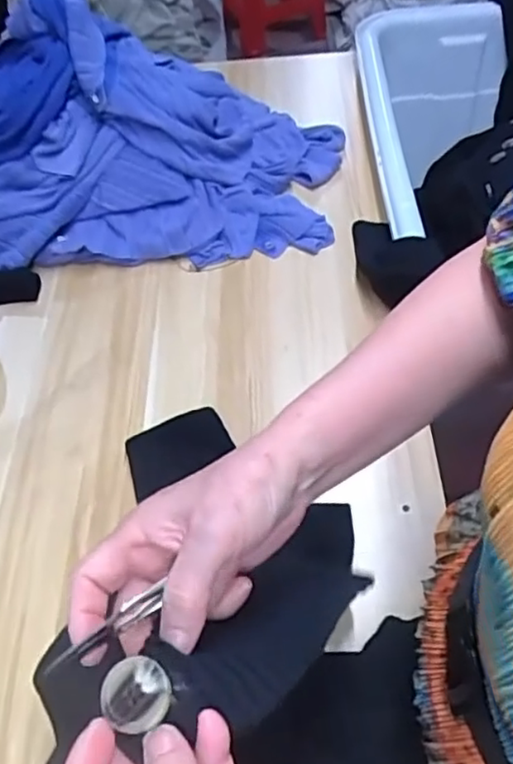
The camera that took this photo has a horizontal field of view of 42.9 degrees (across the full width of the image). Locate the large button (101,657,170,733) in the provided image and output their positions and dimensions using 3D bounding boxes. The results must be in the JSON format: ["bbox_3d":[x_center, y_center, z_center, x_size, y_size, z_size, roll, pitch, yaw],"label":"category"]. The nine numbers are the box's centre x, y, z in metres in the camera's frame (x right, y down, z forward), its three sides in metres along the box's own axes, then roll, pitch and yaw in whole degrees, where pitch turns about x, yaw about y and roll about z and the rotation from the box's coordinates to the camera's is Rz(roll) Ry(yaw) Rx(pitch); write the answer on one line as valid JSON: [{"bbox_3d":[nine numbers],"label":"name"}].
[{"bbox_3d":[-0.046,0.118,0.249,0.026,0.004,0.024,-2,52,2],"label":"large button"}]

